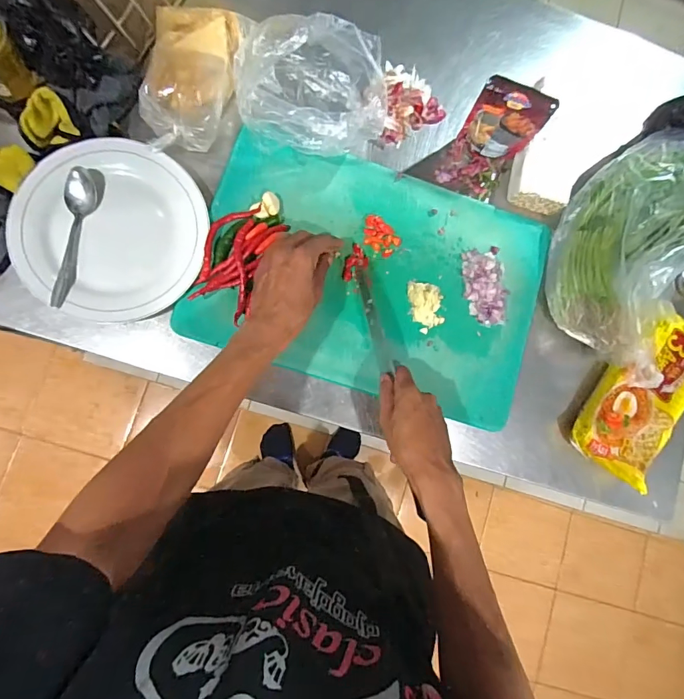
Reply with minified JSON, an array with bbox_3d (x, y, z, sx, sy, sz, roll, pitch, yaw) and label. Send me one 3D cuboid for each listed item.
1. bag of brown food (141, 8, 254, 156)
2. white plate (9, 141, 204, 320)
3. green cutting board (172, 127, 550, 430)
[{"bbox_3d":[-0.177,-0.335,0.507,0.100,0.073,0.182,6,84,-6],"label":"bag of brown food"},{"bbox_3d":[-0.279,-0.147,0.514,0.214,0.026,0.212,1,85,-7],"label":"white plate"},{"bbox_3d":[0.044,-0.097,0.546,0.434,0.011,0.294,16,84,-5],"label":"green cutting board"}]

